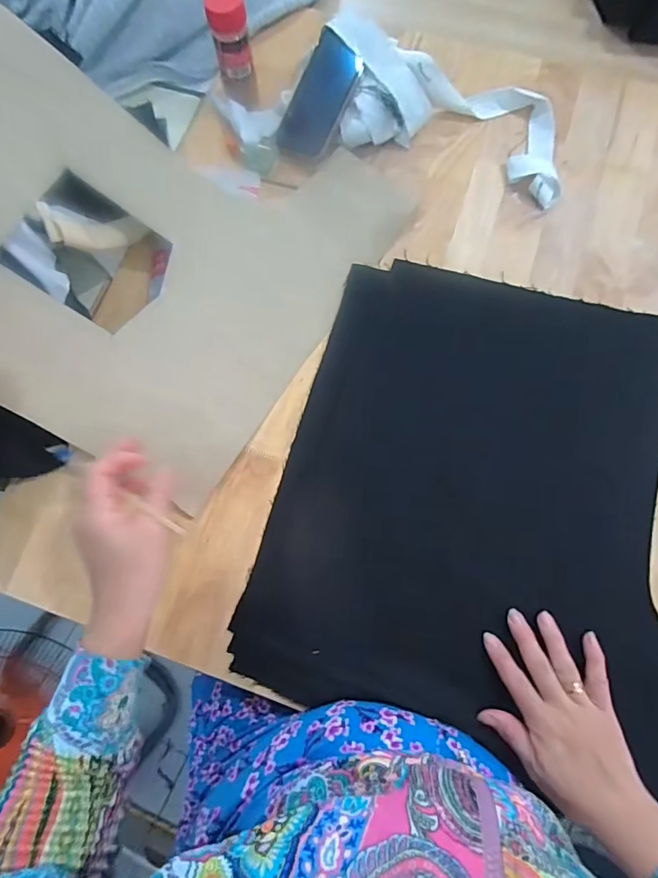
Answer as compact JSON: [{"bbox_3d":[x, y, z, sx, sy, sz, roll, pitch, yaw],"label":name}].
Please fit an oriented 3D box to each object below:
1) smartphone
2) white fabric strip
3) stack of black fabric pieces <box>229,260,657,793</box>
[{"bbox_3d":[-0.012,-0.395,0.520,0.073,0.007,0.125,36,105,18],"label":"smartphone"},{"bbox_3d":[0.135,-0.379,0.509,0.293,0.067,0.139,17,77,5],"label":"white fabric strip"},{"bbox_3d":[0.180,0.053,0.431,0.438,0.019,0.443,16,77,5],"label":"stack of black fabric pieces"}]

